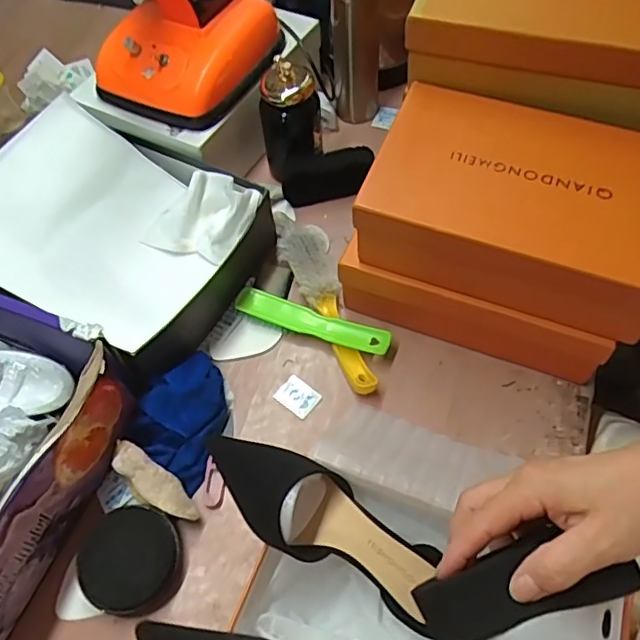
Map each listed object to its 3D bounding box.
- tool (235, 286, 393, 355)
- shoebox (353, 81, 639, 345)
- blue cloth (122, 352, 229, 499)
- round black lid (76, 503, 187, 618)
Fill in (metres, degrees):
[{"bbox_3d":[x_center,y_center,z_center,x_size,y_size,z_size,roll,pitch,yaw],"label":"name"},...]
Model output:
[{"bbox_3d":[-0.010,0.004,0.685,0.186,0.024,0.034,17,61,14],"label":"tool"},{"bbox_3d":[0.197,-0.115,0.581,0.283,0.099,0.169,19,61,15],"label":"shoebox"},{"bbox_3d":[-0.136,0.099,0.617,0.101,0.059,0.121,32,65,21],"label":"blue cloth"},{"bbox_3d":[-0.179,0.228,0.558,0.090,0.033,0.095,-2,58,3],"label":"round black lid"}]

